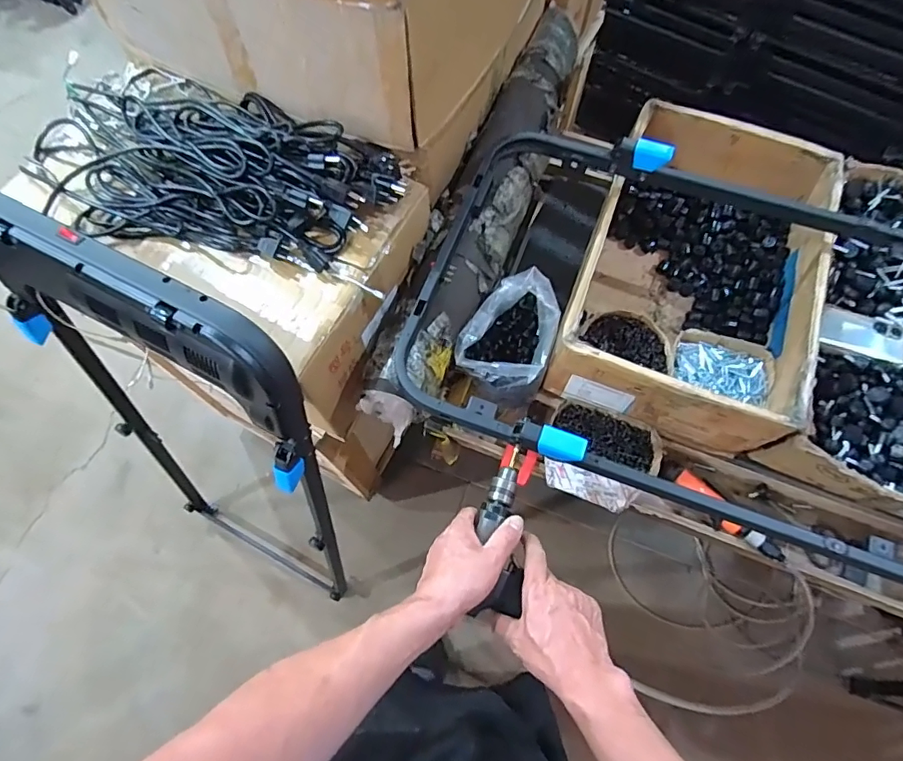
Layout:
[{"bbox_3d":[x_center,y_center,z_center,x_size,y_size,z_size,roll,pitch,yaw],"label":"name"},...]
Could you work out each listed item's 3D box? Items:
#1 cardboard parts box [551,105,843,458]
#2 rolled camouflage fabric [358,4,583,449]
[{"bbox_3d":[0.414,-0.183,0.870,0.363,0.184,0.541,21,70,9],"label":"cardboard parts box"},{"bbox_3d":[0.072,-0.326,0.838,0.138,0.085,0.864,21,70,9],"label":"rolled camouflage fabric"}]

